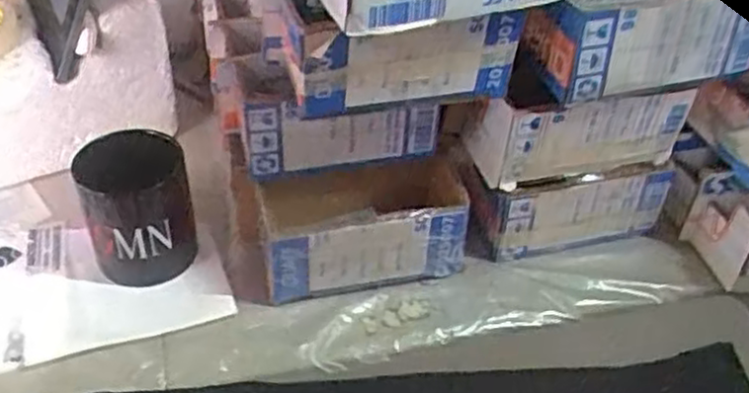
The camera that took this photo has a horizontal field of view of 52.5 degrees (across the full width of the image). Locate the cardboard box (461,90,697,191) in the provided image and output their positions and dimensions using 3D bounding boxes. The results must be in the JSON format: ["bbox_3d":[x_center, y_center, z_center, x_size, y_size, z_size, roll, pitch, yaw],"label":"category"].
[{"bbox_3d":[0.155,-0.059,0.600,0.162,0.074,0.069,-10,43,-15],"label":"cardboard box"}]

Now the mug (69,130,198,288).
[{"bbox_3d":[-0.188,0.009,0.606,0.079,0.088,0.091,-8,43,-12],"label":"mug"}]

